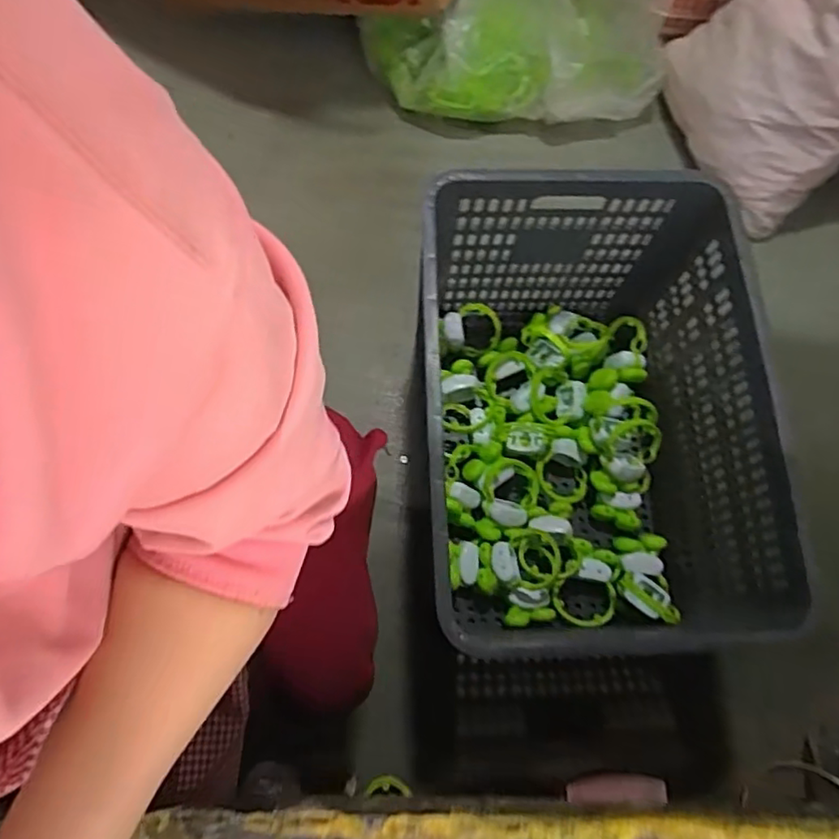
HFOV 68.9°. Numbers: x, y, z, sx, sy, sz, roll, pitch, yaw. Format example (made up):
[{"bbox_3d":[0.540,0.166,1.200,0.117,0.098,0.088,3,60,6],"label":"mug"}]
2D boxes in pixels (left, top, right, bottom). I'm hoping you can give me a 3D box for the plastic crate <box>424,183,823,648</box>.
[{"bbox_3d":[0.234,0.001,0.904,0.421,0.347,0.586,-2,73,-3],"label":"plastic crate"}]

